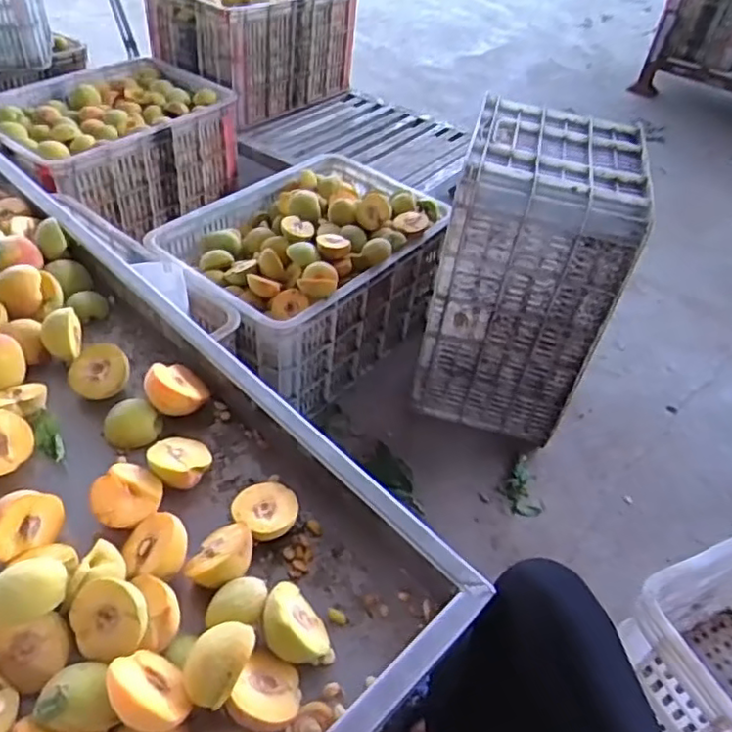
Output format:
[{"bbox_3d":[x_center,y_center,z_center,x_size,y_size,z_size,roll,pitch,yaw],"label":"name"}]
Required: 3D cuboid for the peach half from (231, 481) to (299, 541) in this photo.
[{"bbox_3d":[-0.094,0.141,0.607,0.059,0.033,0.064,4,44,-4],"label":"peach half"}]

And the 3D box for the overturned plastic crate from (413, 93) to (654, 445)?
[{"bbox_3d":[0.281,-0.164,1.162,0.274,0.481,0.310,14,44,7],"label":"overturned plastic crate"}]

